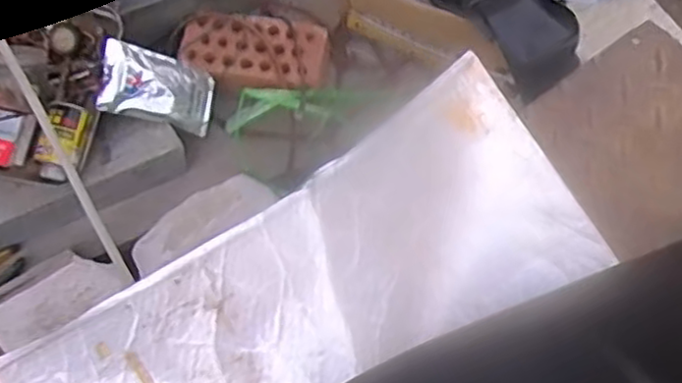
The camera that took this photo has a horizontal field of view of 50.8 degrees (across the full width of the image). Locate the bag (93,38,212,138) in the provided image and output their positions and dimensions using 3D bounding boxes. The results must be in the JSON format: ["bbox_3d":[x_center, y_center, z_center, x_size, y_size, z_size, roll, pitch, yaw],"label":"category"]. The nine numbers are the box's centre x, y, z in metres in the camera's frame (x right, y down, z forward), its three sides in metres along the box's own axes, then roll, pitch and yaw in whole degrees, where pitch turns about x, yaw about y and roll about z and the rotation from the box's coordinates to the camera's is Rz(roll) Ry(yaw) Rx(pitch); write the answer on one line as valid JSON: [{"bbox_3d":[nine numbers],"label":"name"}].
[{"bbox_3d":[-0.272,-0.157,1.088,0.021,0.185,0.106,-11,73,43],"label":"bag"}]

